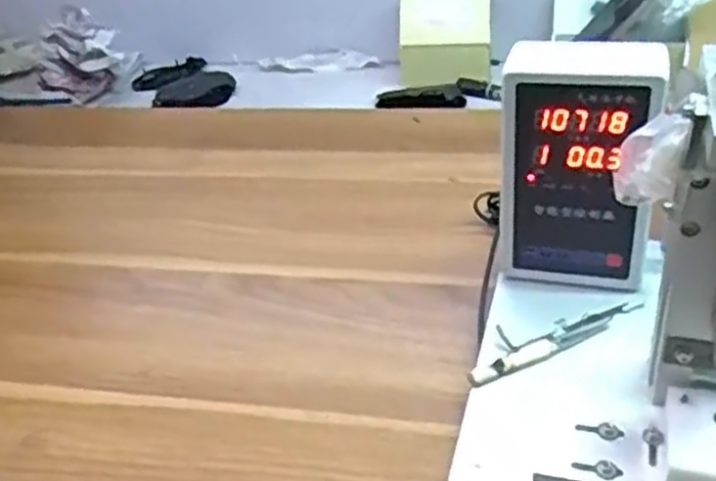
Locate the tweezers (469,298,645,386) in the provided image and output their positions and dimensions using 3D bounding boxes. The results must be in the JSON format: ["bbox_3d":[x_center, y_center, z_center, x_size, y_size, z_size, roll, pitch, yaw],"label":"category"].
[{"bbox_3d":[0.143,0.068,0.556,0.151,0.010,0.032,-17,34,-20],"label":"tweezers"}]

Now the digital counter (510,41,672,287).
[{"bbox_3d":[0.164,-0.054,0.575,0.111,0.171,0.066,7,38,19],"label":"digital counter"}]

